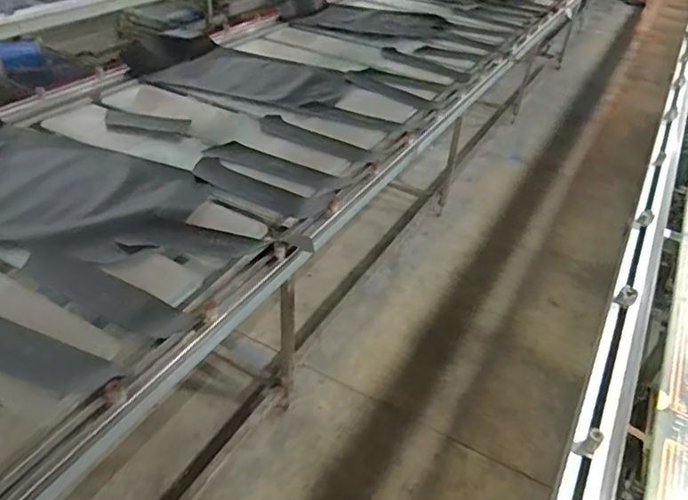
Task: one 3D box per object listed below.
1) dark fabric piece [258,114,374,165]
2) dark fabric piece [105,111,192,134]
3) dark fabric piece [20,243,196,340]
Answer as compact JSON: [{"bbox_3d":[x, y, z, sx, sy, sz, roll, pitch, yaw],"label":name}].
[{"bbox_3d":[-0.100,-0.339,1.673,0.453,0.046,0.108,32,45,31],"label":"dark fabric piece"},{"bbox_3d":[-0.609,-0.392,1.669,0.253,0.037,0.063,6,37,1],"label":"dark fabric piece"},{"bbox_3d":[-0.488,0.078,1.078,0.432,0.020,0.090,22,41,21],"label":"dark fabric piece"}]

